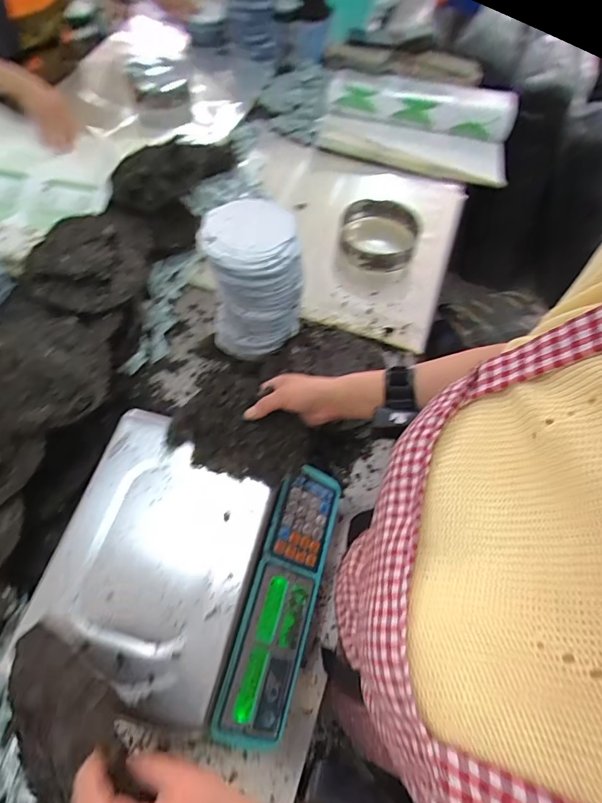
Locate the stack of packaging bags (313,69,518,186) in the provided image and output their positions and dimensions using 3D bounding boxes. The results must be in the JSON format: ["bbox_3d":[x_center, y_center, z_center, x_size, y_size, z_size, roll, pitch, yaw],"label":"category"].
[{"bbox_3d":[0.327,-0.795,1.280,0.516,0.072,0.365,15,62,6],"label":"stack of packaging bags"}]

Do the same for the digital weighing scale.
[{"bbox_3d":[-0.132,0.204,0.589,0.321,0.096,0.332,16,62,6],"label":"digital weighing scale"}]

